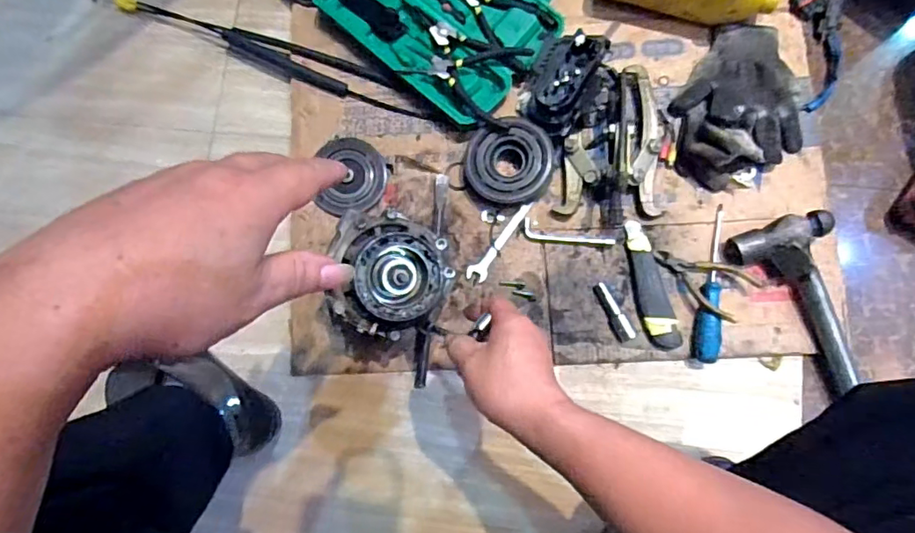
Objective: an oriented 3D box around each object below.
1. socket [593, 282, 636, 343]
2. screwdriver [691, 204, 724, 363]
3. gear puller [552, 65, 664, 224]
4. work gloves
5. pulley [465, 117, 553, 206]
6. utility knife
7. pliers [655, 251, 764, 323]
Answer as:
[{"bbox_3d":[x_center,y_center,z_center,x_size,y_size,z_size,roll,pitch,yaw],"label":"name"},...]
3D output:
[{"bbox_3d":[0.189,0.055,0.656,0.020,0.022,0.076,-24,82,0],"label":"socket"},{"bbox_3d":[0.309,0.019,0.651,0.028,0.024,0.190,12,83,4],"label":"screwdriver"},{"bbox_3d":[0.195,-0.157,0.658,0.125,0.073,0.200,3,83,3],"label":"gear puller"},{"bbox_3d":[0.342,-0.209,0.665,0.173,0.059,0.187,-22,82,0],"label":"work gloves"},{"bbox_3d":[0.065,-0.129,0.685,0.108,0.042,0.103,-5,82,2],"label":"pulley"},{"bbox_3d":[0.237,0.021,0.657,0.038,0.019,0.156,-9,82,2],"label":"utility knife"},{"bbox_3d":[0.297,0.025,0.647,0.122,0.027,0.063,18,84,5],"label":"pliers"}]

